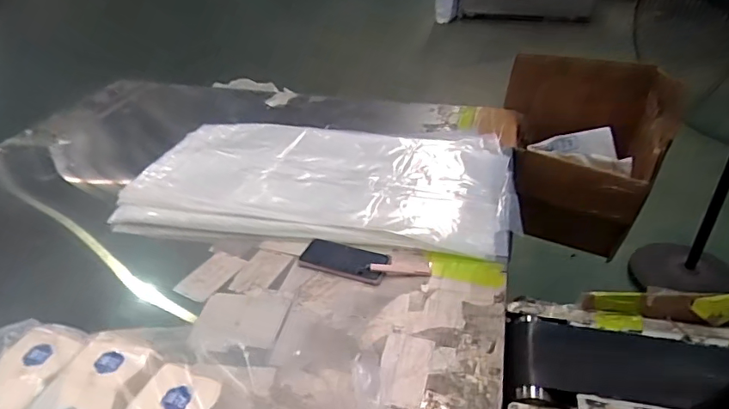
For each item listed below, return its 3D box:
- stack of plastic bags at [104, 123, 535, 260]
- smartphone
[{"bbox_3d":[-0.083,-0.071,1.234,0.878,0.045,0.505,4,34,6],"label":"stack of plastic bags"},{"bbox_3d":[-0.037,0.107,0.986,0.166,0.016,0.087,12,36,18],"label":"smartphone"}]

